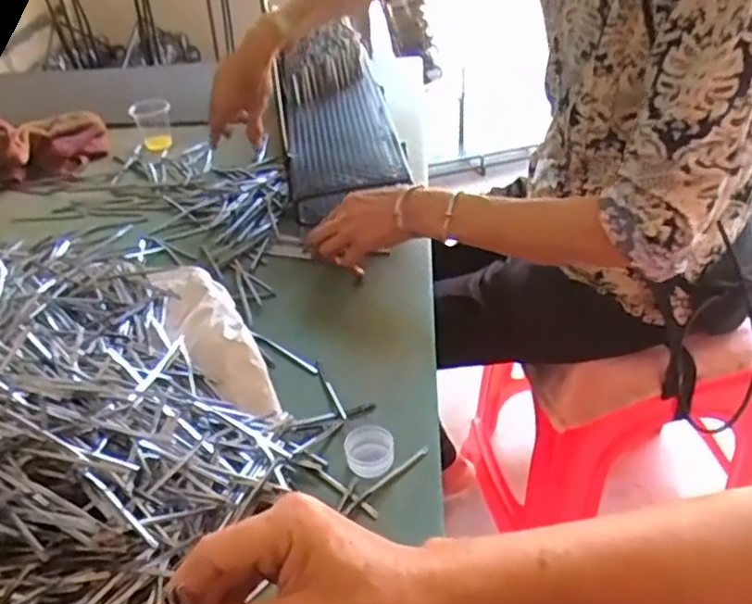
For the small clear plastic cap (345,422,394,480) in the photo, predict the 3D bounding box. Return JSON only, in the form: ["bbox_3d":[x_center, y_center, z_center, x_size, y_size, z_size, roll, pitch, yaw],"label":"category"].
[{"bbox_3d":[-0.006,0.123,0.562,0.041,0.025,0.034,-3,38,2],"label":"small clear plastic cap"}]

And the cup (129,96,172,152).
[{"bbox_3d":[-0.368,-0.299,1.114,0.060,0.071,0.058,-3,38,2],"label":"cup"}]

